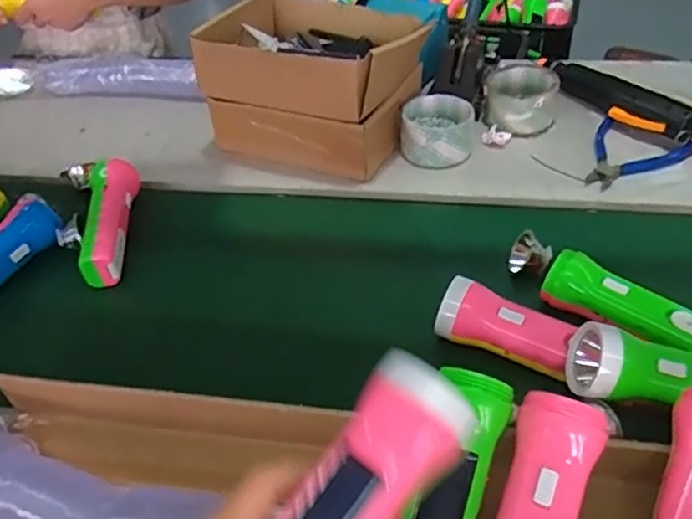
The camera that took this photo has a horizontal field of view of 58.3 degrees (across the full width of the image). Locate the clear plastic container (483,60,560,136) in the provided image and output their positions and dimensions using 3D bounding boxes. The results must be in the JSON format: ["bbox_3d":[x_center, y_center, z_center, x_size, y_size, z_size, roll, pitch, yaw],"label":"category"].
[{"bbox_3d":[0.215,-0.201,0.765,0.083,0.042,0.103,4,46,11],"label":"clear plastic container"}]

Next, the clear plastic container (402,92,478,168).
[{"bbox_3d":[0.109,-0.151,0.728,0.082,0.046,0.086,7,46,13],"label":"clear plastic container"}]

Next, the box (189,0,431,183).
[{"bbox_3d":[-0.031,-0.221,0.746,0.226,0.142,0.206,19,50,23],"label":"box"}]

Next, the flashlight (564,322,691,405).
[{"bbox_3d":[0.245,0.085,0.440,0.160,0.050,0.054,10,46,-1],"label":"flashlight"}]

